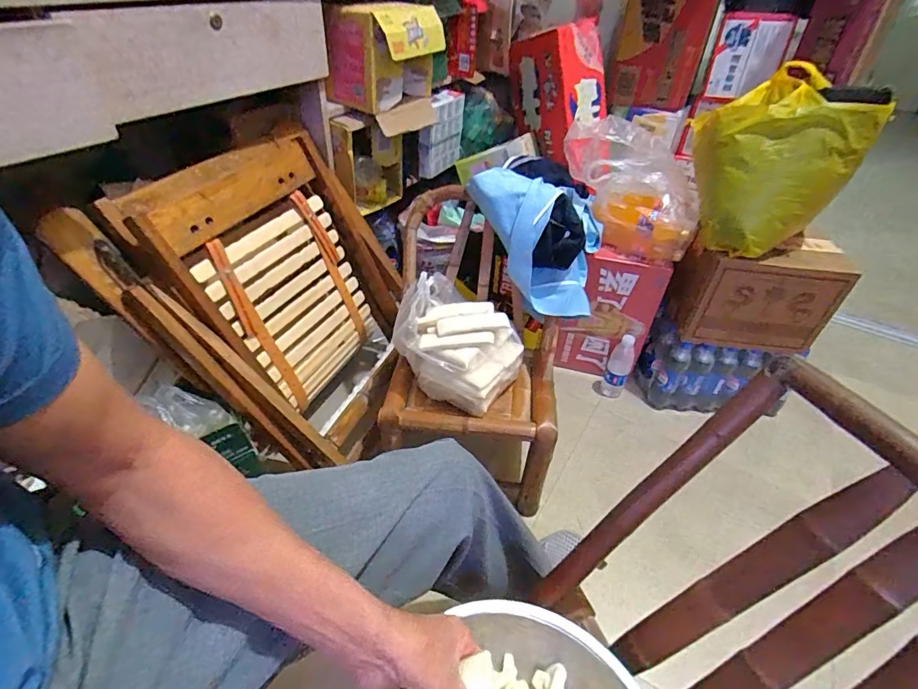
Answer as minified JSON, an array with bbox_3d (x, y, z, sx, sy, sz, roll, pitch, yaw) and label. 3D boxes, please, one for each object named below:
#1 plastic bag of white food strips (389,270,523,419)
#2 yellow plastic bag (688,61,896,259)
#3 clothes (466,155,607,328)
[{"bbox_3d":[-0.001,-0.012,0.985,0.249,0.175,0.202,25,46,24],"label":"plastic bag of white food strips"},{"bbox_3d":[0.656,-0.395,1.016,0.196,0.307,0.331,-31,51,-33],"label":"yellow plastic bag"},{"bbox_3d":[0.176,-0.225,0.985,0.275,0.249,0.156,32,49,29],"label":"clothes"}]

